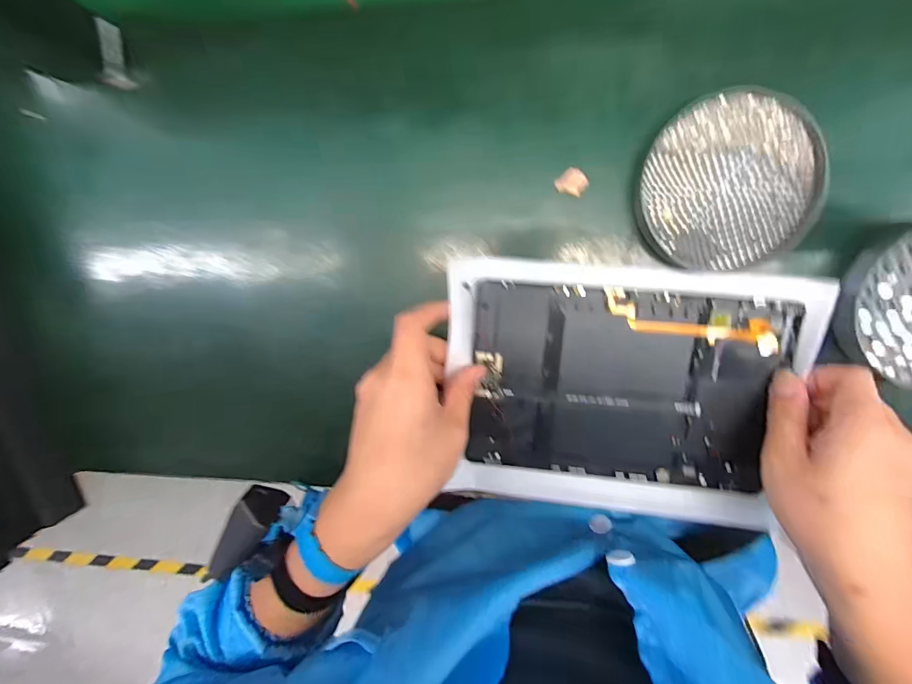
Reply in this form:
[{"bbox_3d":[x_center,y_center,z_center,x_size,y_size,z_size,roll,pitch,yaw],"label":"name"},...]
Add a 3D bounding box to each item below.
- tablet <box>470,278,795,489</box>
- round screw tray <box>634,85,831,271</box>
[{"bbox_3d":[0.130,0.036,0.315,0.228,0.013,0.154,4,98,5],"label":"tablet"},{"bbox_3d":[0.189,-0.109,0.275,0.114,0.021,0.111,1,97,6],"label":"round screw tray"}]

